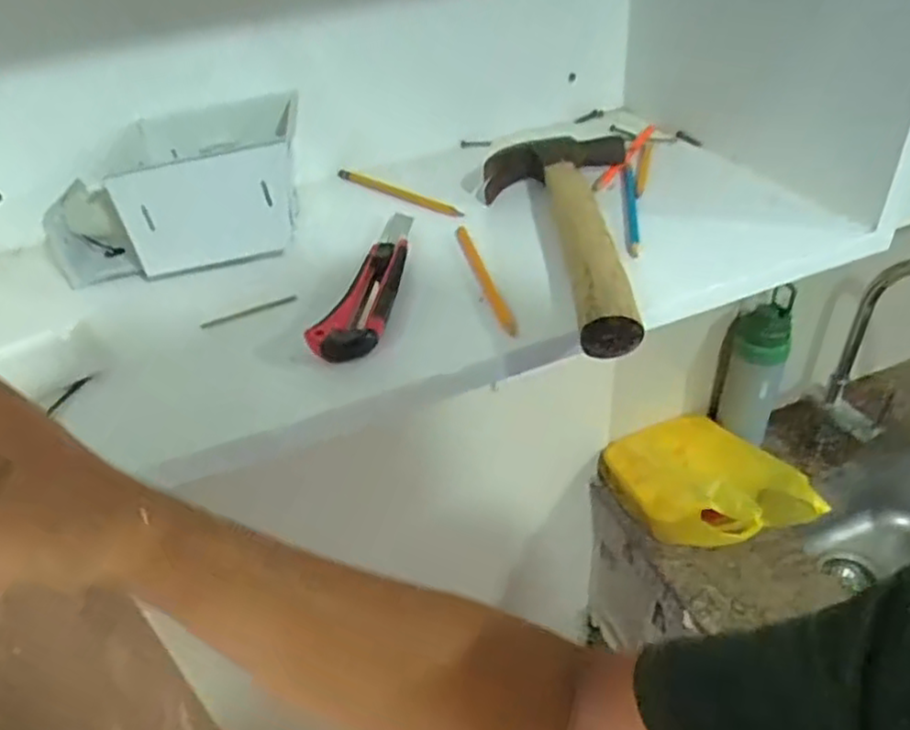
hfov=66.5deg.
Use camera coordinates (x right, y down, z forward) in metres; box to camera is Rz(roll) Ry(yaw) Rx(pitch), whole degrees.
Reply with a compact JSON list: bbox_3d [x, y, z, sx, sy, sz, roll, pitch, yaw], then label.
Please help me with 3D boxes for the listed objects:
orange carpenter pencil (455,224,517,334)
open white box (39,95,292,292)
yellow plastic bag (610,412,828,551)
[{"bbox_3d":[0.020,-0.066,0.502,0.011,0.010,0.156,-11,39,-6],"label":"orange carpenter pencil"},{"bbox_3d":[-0.229,-0.138,0.558,0.202,0.087,0.143,-11,39,-7],"label":"open white box"},{"bbox_3d":[0.372,0.174,1.028,0.212,0.107,0.256,-16,40,-13],"label":"yellow plastic bag"}]

